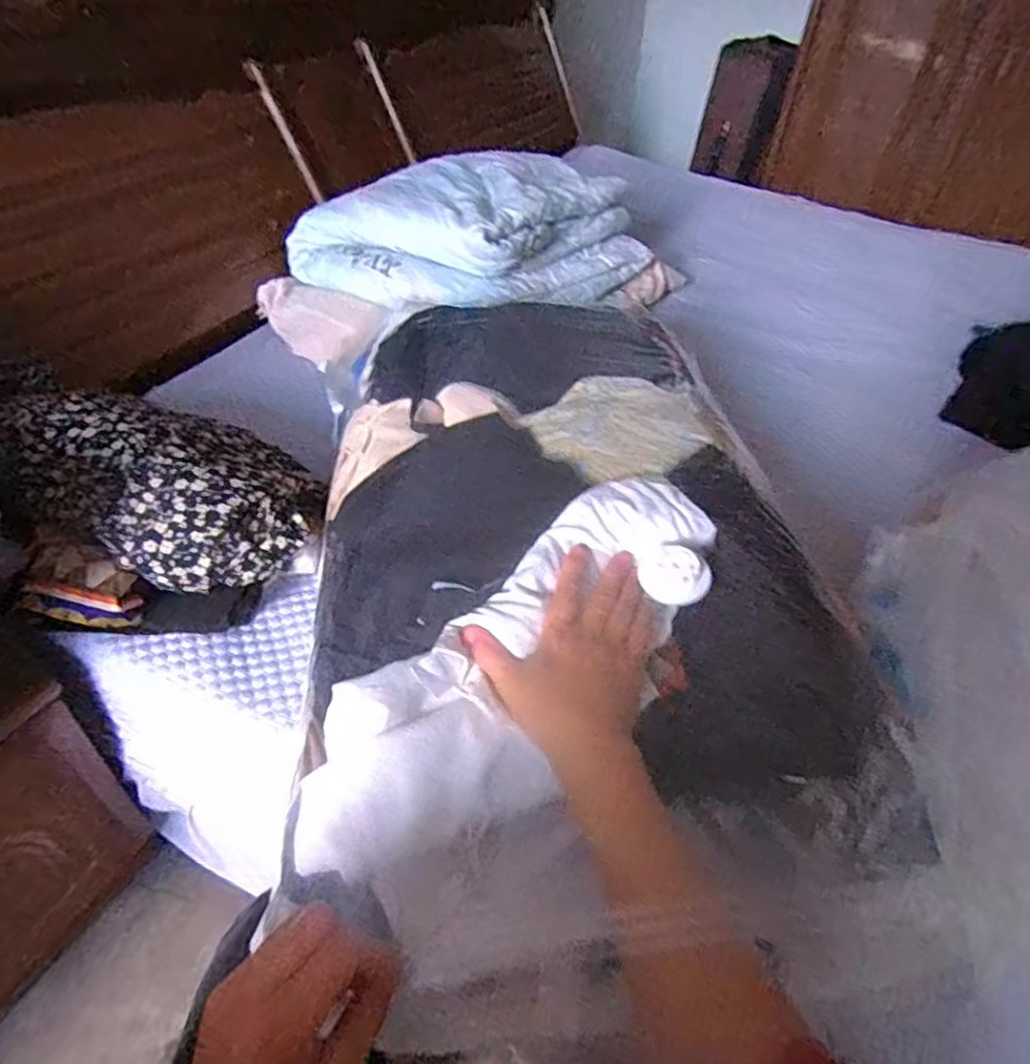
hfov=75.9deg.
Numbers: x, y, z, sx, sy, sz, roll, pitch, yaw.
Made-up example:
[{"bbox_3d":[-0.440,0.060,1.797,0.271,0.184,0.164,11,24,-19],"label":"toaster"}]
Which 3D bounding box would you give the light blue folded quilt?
[{"bbox_3d":[-0.041,-0.480,1.039,0.514,0.142,0.319,-29,53,-29],"label":"light blue folded quilt"}]

